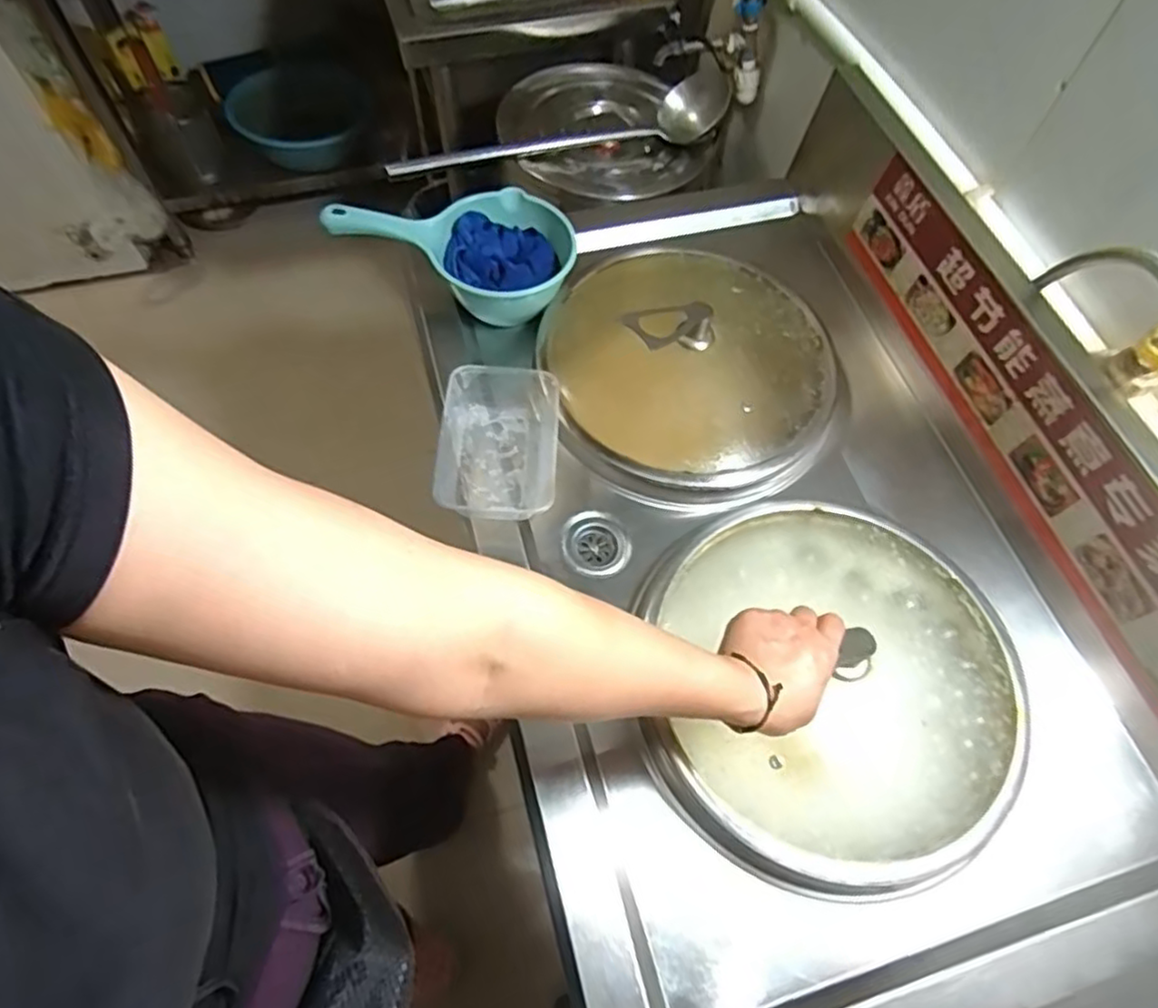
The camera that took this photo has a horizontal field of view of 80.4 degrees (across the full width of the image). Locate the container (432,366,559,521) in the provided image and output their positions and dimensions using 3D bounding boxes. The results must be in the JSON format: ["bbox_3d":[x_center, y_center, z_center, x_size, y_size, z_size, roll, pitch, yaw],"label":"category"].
[{"bbox_3d":[-0.080,-0.057,0.684,0.112,0.057,0.159,2,62,-1],"label":"container"}]

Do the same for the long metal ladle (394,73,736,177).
[{"bbox_3d":[-0.015,-0.511,0.966,0.501,0.051,0.107,-20,65,-12],"label":"long metal ladle"}]

